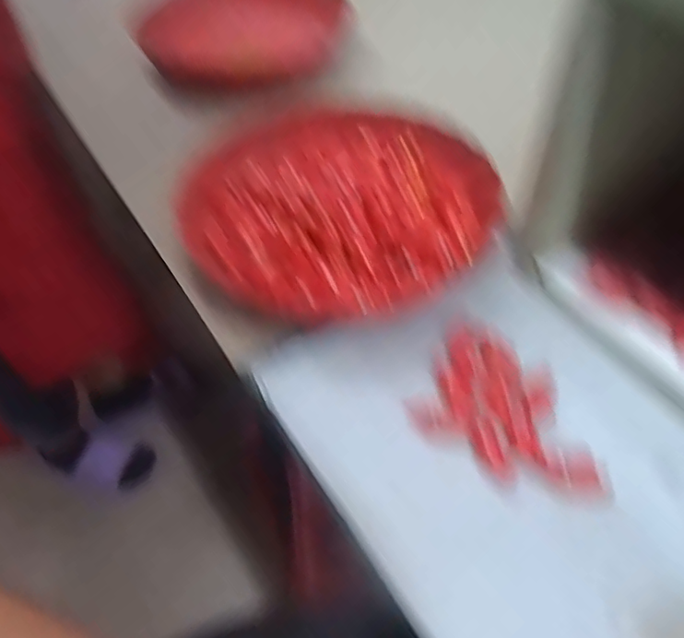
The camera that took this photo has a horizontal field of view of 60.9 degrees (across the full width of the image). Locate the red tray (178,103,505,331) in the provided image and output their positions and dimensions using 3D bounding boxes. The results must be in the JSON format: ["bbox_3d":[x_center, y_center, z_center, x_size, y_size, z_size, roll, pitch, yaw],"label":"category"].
[{"bbox_3d":[-0.001,-0.096,0.466,0.240,0.040,0.242,36,59,28],"label":"red tray"}]

